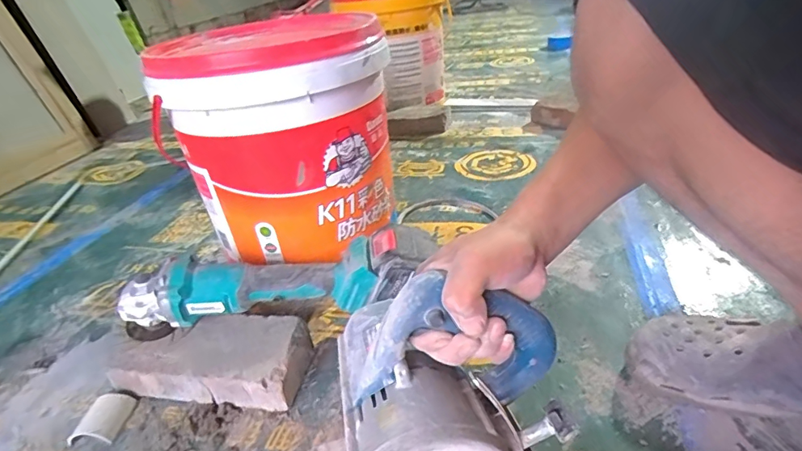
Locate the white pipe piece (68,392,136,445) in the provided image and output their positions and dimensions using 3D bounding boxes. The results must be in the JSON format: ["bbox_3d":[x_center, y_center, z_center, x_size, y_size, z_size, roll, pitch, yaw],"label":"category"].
[{"bbox_3d":[-0.329,0.211,0.519,0.044,0.026,0.056,-3,30,6],"label":"white pipe piece"}]

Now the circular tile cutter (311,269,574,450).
[{"bbox_3d":[0.017,0.108,0.371,0.187,0.154,0.183,-11,30,-7],"label":"circular tile cutter"}]

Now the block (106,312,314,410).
[{"bbox_3d":[-0.219,0.157,0.560,0.217,0.052,0.102,0,31,13],"label":"block"}]

